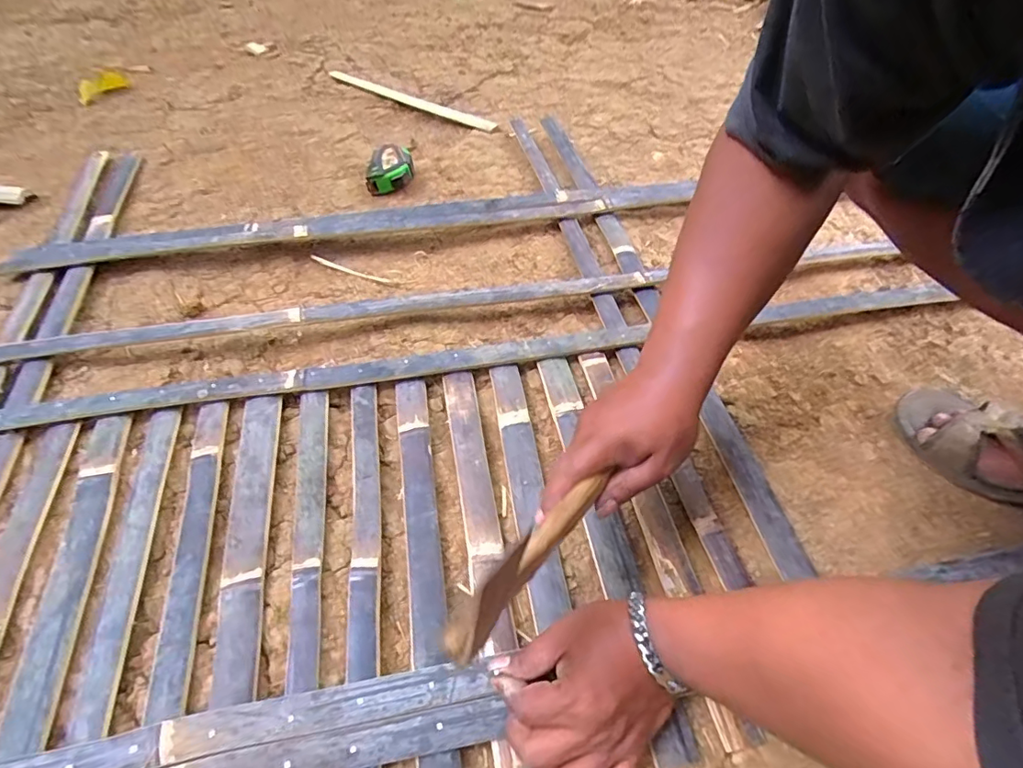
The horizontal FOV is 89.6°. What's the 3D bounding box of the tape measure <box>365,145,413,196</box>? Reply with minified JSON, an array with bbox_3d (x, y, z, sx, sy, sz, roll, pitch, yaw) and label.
[{"bbox_3d":[-0.196,-0.343,0.823,0.076,0.047,0.079,-11,55,-9],"label":"tape measure"}]

